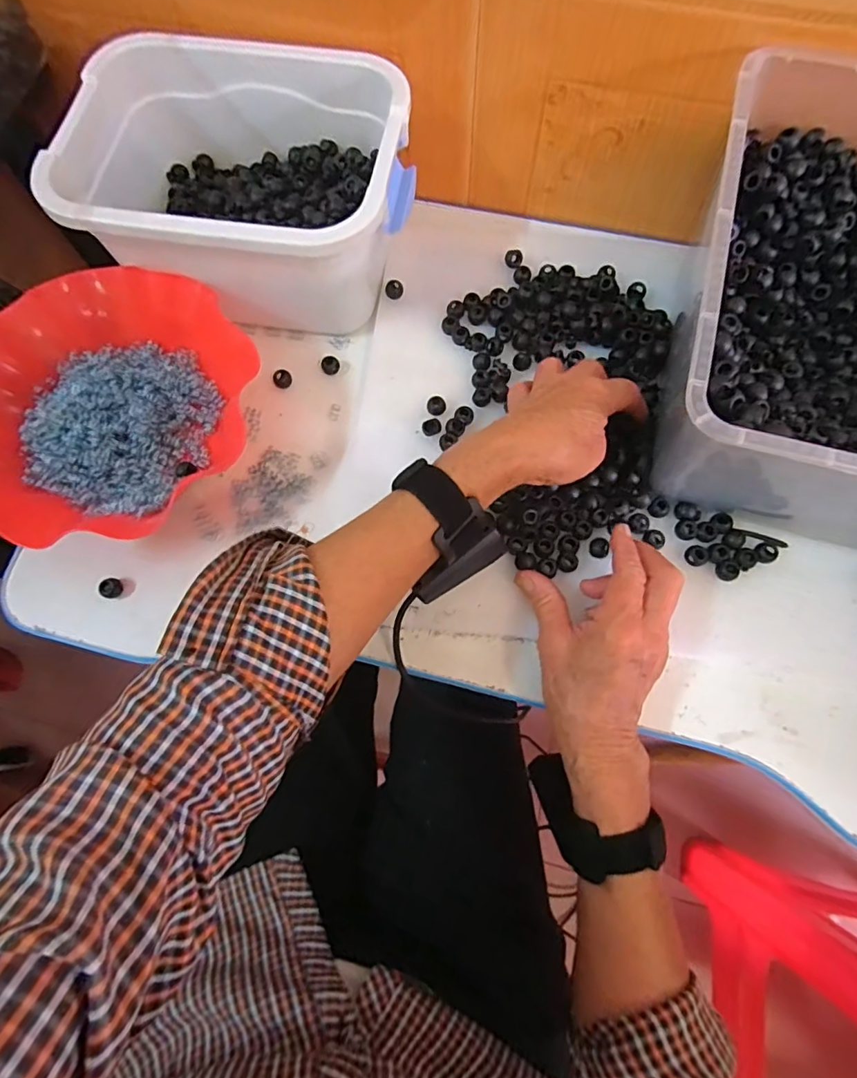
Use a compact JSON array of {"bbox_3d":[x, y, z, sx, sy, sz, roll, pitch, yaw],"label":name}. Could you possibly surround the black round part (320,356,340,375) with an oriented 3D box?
[{"bbox_3d":[-0.086,-0.152,0.447,0.016,0.009,0.014,-19,74,-4],"label":"black round part"}]

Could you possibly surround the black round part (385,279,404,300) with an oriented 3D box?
[{"bbox_3d":[-0.030,-0.222,0.454,0.016,0.009,0.016,0,74,2],"label":"black round part"}]

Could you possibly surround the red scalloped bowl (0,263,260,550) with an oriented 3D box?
[{"bbox_3d":[-0.251,-0.096,0.404,0.213,0.069,0.217,0,74,2],"label":"red scalloped bowl"}]

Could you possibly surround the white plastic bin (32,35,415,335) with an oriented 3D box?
[{"bbox_3d":[-0.141,-0.286,0.424,0.249,0.122,0.184,5,74,3],"label":"white plastic bin"}]

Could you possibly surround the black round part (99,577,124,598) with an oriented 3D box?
[{"bbox_3d":[-0.244,0.038,0.394,0.011,0.014,0.016,20,75,7],"label":"black round part"}]

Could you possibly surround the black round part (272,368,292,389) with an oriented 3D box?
[{"bbox_3d":[-0.128,-0.140,0.446,0.016,0.011,0.014,-29,75,-7],"label":"black round part"}]

